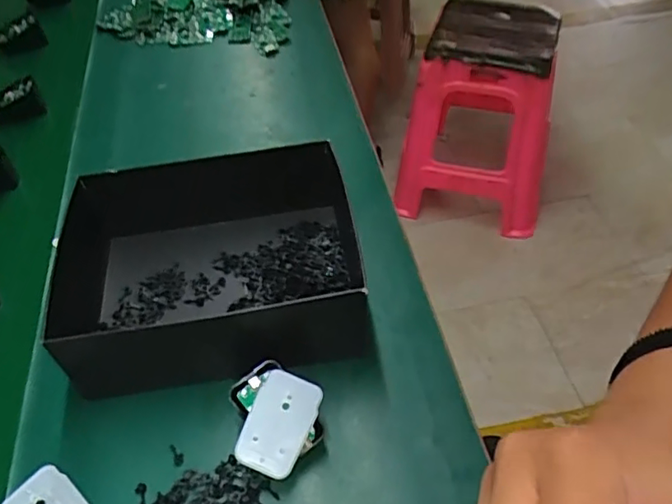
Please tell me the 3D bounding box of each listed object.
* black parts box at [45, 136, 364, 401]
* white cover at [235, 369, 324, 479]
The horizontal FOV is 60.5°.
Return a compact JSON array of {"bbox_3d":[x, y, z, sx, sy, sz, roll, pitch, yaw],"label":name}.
[{"bbox_3d":[-0.119,0.011,0.500,0.277,0.078,0.184,-8,49,-3],"label":"black parts box"},{"bbox_3d":[-0.040,0.120,0.407,0.044,0.004,0.069,21,65,6],"label":"white cover"}]

